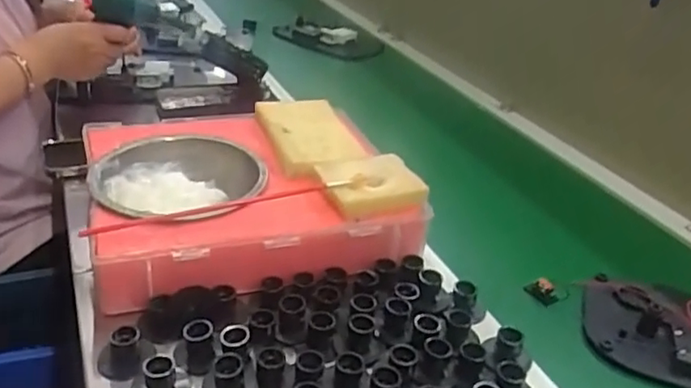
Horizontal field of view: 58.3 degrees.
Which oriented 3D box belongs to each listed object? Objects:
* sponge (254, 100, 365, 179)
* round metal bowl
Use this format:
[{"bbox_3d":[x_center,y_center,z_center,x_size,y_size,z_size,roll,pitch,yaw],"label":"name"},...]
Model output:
[{"bbox_3d":[-0.043,-0.068,0.656,0.080,0.016,0.145,-4,31,-17],"label":"sponge"},{"bbox_3d":[-0.162,-0.009,0.616,0.157,0.040,0.160,5,30,-3],"label":"round metal bowl"}]

